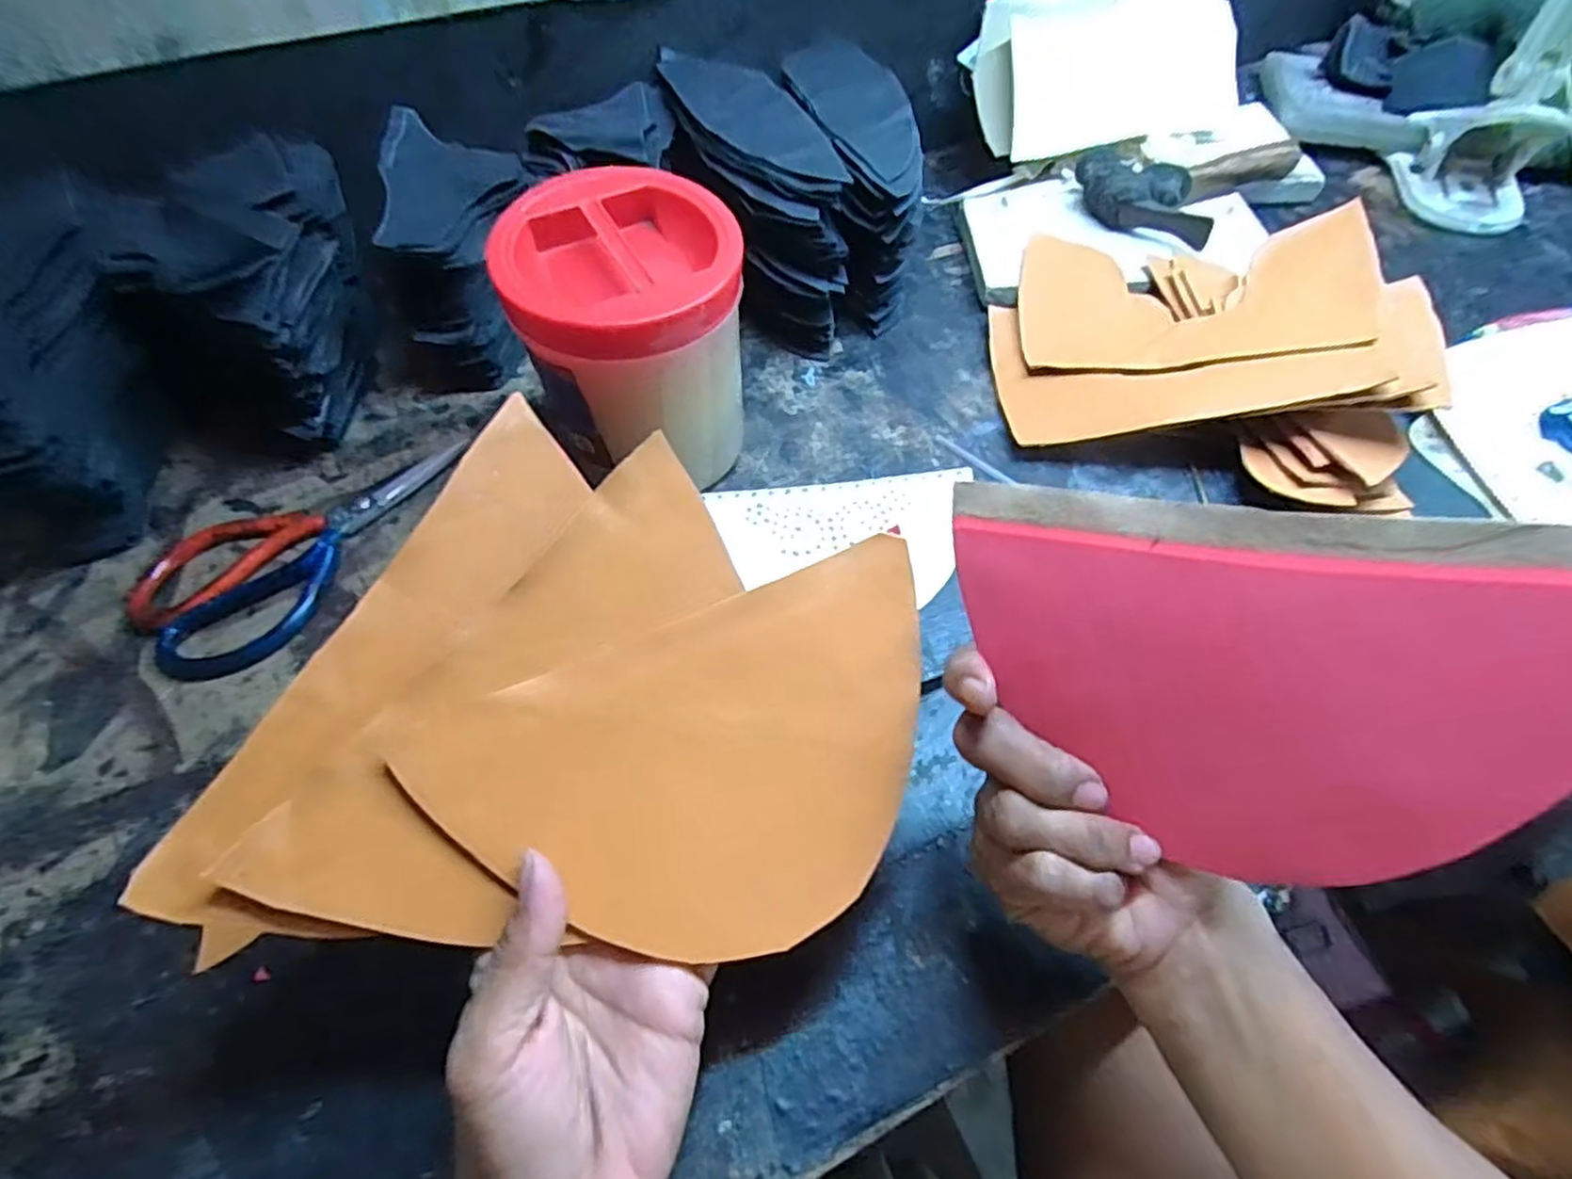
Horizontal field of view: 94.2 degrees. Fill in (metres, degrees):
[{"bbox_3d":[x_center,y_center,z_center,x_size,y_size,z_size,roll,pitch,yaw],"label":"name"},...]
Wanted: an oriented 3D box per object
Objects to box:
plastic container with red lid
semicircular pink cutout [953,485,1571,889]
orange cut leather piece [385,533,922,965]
[{"bbox_3d":[-0.082,-0.136,0.407,0.118,0.134,0.107,-18,56,-11],"label":"plastic container with red lid"},{"bbox_3d":[0.137,0.031,0.215,0.174,0.110,0.010,7,15,25],"label":"semicircular pink cutout"},{"bbox_3d":[-0.020,0.066,0.256,0.177,0.010,0.114,-23,88,-15],"label":"orange cut leather piece"}]

